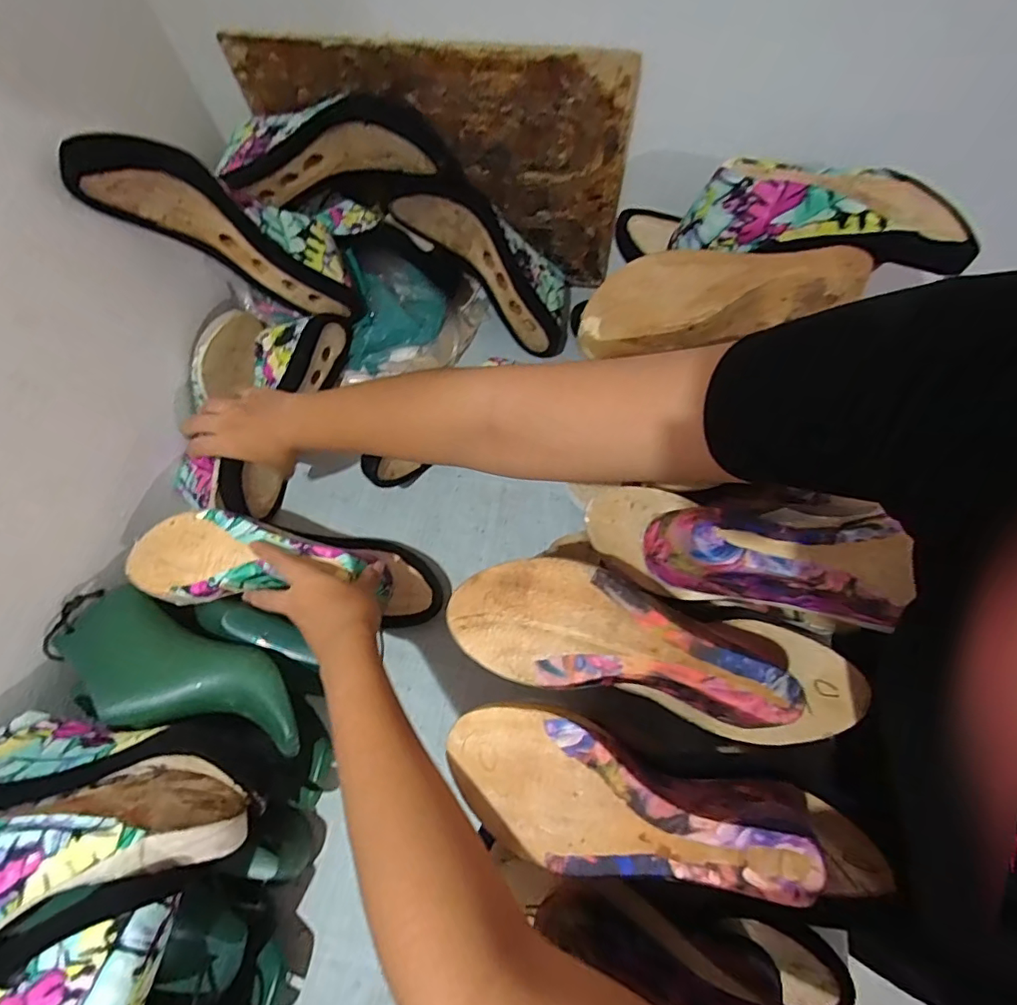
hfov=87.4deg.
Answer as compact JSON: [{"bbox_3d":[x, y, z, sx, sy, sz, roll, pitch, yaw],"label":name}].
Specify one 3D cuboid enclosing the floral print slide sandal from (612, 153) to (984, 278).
[{"bbox_3d":[0.240,-0.251,0.461,0.292,0.090,0.079,12,70,20],"label":"floral print slide sandal"}]

